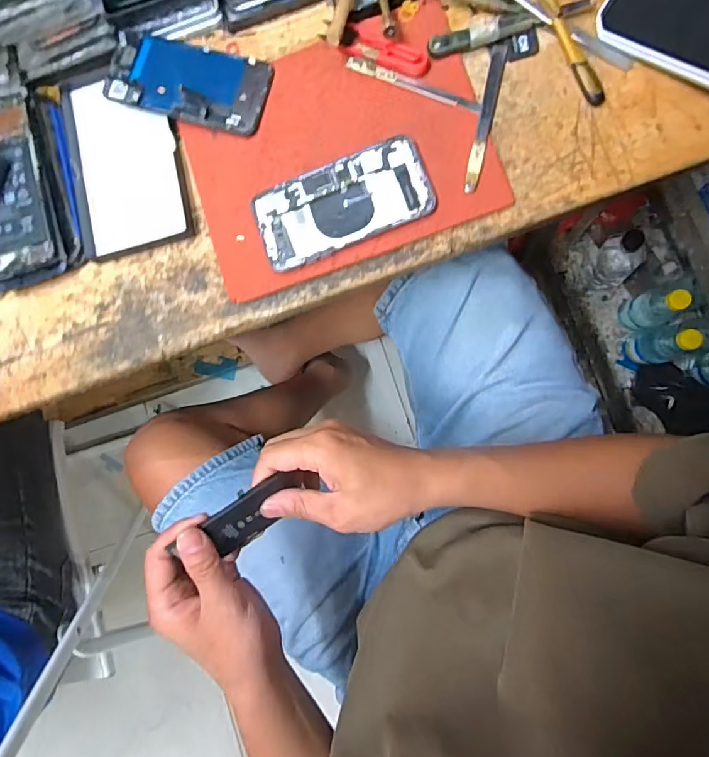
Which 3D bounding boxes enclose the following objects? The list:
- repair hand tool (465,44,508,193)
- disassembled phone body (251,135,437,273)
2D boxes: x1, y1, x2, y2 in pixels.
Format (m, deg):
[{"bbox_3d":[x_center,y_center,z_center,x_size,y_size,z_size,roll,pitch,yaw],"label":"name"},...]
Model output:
[{"bbox_3d":[0.110,-0.218,0.415,0.013,0.006,0.128,12,88,9],"label":"repair hand tool"},{"bbox_3d":[-0.010,-0.150,0.431,0.149,0.011,0.076,-20,84,7],"label":"disassembled phone body"}]

